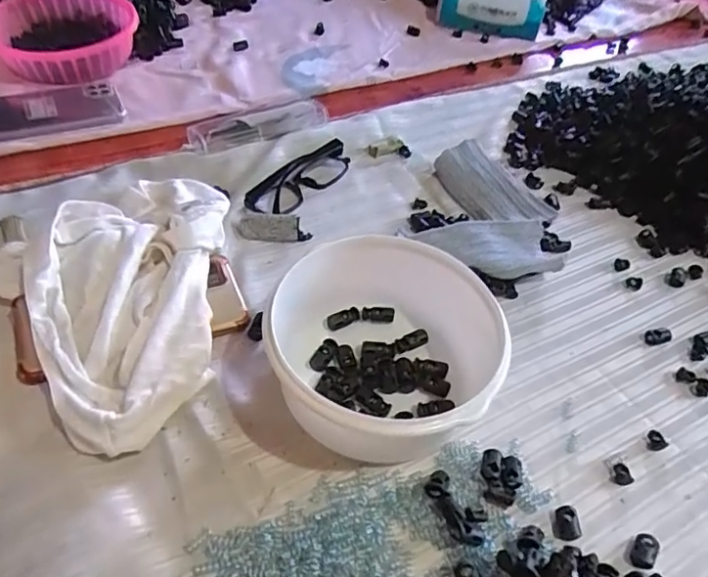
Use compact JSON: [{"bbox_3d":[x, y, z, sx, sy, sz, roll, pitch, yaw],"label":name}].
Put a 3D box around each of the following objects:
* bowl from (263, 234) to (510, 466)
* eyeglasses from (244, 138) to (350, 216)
[{"bbox_3d":[0.021,0.045,0.402,0.146,0.078,0.159,3,47,-3],"label":"bowl"},{"bbox_3d":[-0.055,-0.116,0.589,0.036,0.023,0.133,33,52,23],"label":"eyeglasses"}]

